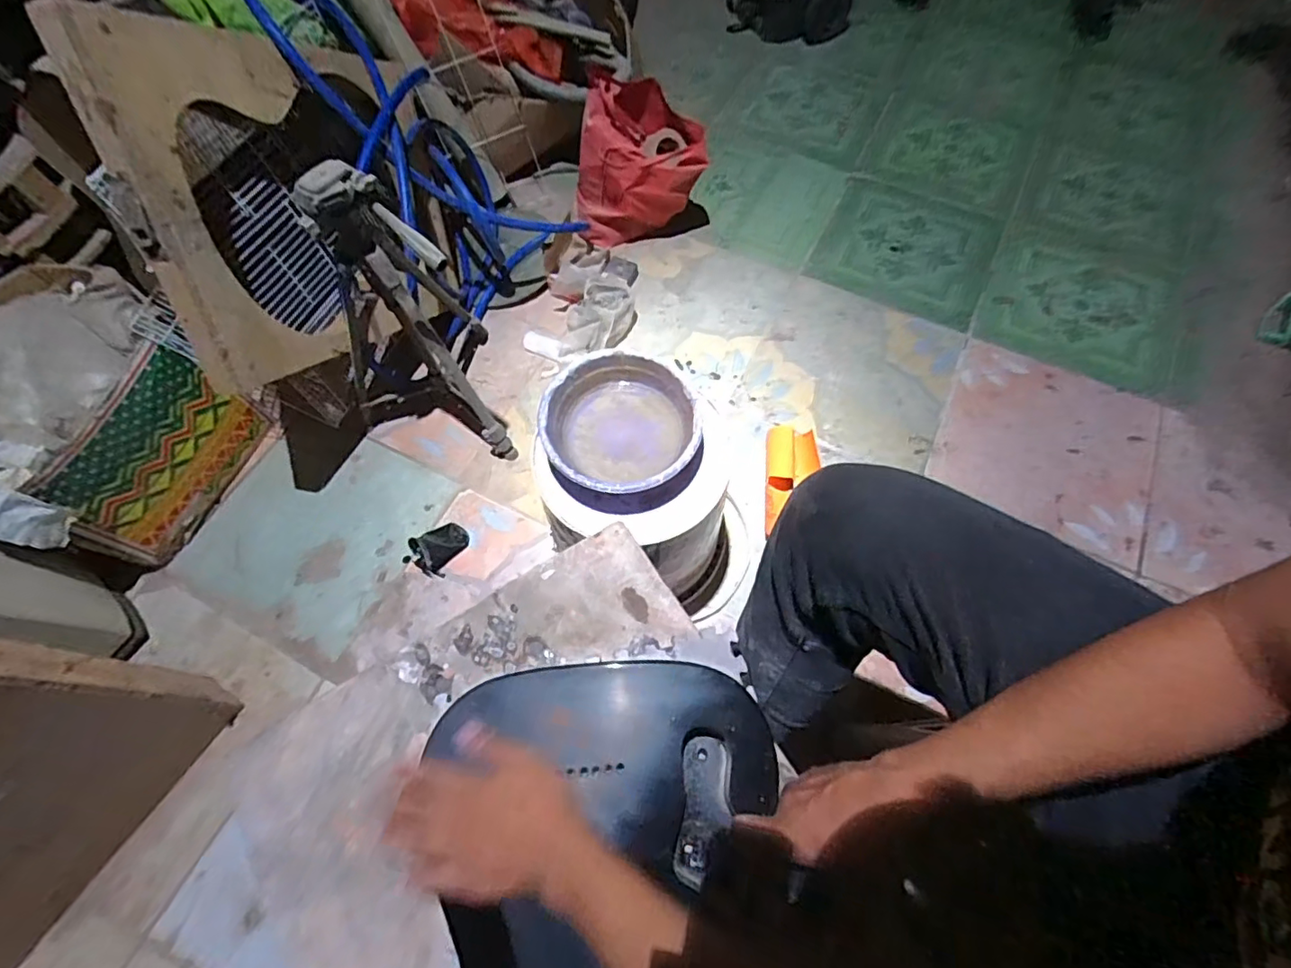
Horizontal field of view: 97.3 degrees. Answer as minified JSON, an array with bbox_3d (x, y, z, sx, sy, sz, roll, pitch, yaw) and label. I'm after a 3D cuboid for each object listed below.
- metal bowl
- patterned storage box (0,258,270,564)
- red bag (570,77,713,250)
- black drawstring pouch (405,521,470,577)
[{"bbox_3d":[-0.034,-0.069,0.736,0.188,0.063,0.199,1,63,-2],"label":"metal bowl"},{"bbox_3d":[-0.970,-0.102,0.985,0.354,0.322,0.402,21,64,8],"label":"patterned storage box"},{"bbox_3d":[-0.017,-0.711,1.275,0.279,0.296,0.180,-1,63,-3],"label":"red bag"},{"bbox_3d":[-0.384,0.116,1.041,0.080,0.040,0.114,40,72,17],"label":"black drawstring pouch"}]

